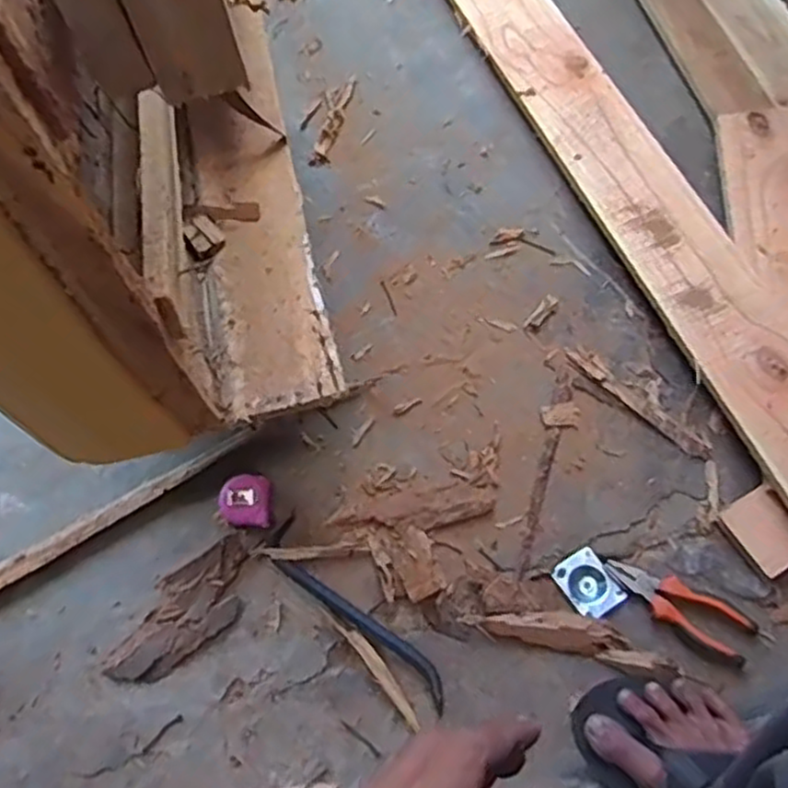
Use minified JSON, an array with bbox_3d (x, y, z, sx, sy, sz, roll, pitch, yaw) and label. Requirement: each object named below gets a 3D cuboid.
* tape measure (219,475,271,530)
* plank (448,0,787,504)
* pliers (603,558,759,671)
[{"bbox_3d":[-0.172,0.124,0.848,0.057,0.026,0.060,-2,72,0],"label":"tape measure"},{"bbox_3d":[0.214,-0.456,1.017,0.125,0.031,1.534,-27,71,1],"label":"plank"},{"bbox_3d":[0.307,0.227,0.788,0.160,0.013,0.057,28,74,10],"label":"pliers"}]

